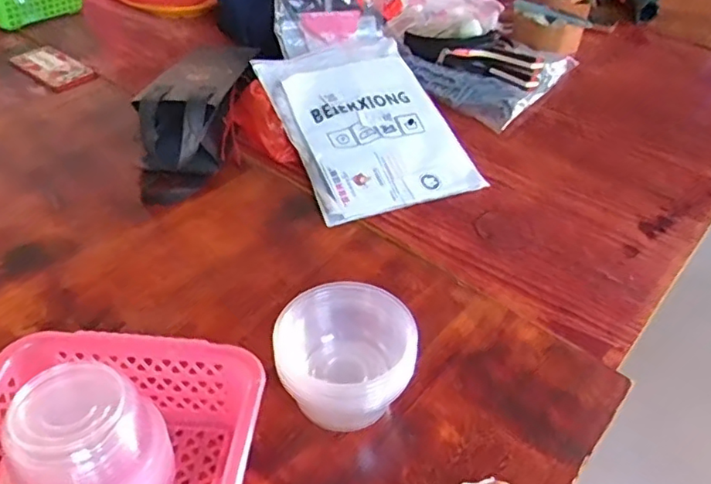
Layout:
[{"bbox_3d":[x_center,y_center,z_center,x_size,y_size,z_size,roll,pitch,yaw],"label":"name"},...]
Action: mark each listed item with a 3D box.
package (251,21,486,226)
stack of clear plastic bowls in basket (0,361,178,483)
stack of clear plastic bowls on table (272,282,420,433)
[{"bbox_3d":[0.011,-0.179,0.847,0.222,0.022,0.323,-17,60,-17],"label":"package"},{"bbox_3d":[-0.196,0.158,0.453,0.092,0.104,0.107,6,44,5],"label":"stack of clear plastic bowls in basket"},{"bbox_3d":[-0.009,0.105,0.526,0.119,0.104,0.097,-11,45,-12],"label":"stack of clear plastic bowls on table"}]

